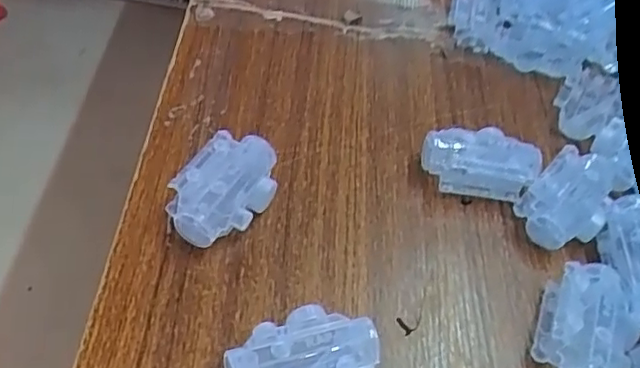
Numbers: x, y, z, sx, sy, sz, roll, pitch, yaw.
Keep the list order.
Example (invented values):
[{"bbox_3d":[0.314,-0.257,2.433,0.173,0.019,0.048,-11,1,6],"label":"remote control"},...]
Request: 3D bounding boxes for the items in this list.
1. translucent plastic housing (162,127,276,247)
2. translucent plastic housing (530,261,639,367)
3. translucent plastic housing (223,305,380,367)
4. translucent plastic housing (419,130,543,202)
[{"bbox_3d":[-0.050,0.001,0.347,0.040,0.033,0.069,31,52,16],"label":"translucent plastic housing"},{"bbox_3d":[0.136,0.072,0.324,0.042,0.025,0.064,22,50,8],"label":"translucent plastic housing"},{"bbox_3d":[-0.007,0.082,0.293,0.071,0.027,0.043,-9,53,-17],"label":"translucent plastic housing"},{"bbox_3d":[0.100,-0.015,0.396,0.072,0.026,0.038,7,50,-4],"label":"translucent plastic housing"}]

